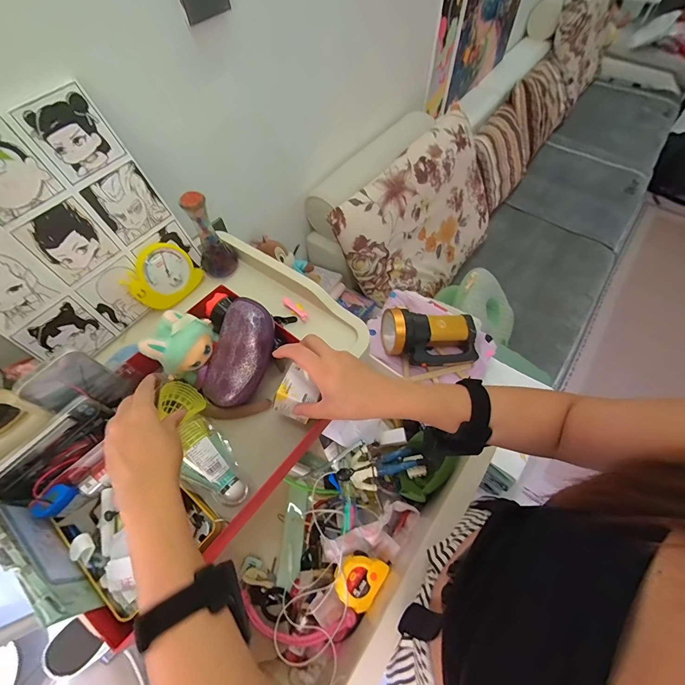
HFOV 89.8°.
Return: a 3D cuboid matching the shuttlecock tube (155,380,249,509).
[{"bbox_3d":[-0.184,0.129,0.443,0.052,0.053,0.177,-32,67,-16],"label":"shuttlecock tube"}]

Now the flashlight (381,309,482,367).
[{"bbox_3d":[0.188,-0.014,0.728,0.197,0.080,0.111,0,60,2],"label":"flashlight"}]

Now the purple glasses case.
[{"bbox_3d":[-0.134,0.017,0.473,0.070,0.060,0.146,27,106,15],"label":"purple glasses case"}]

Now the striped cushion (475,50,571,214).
[{"bbox_3d":[0.722,-0.890,1.450,0.160,0.327,0.800,18,59,46],"label":"striped cushion"}]

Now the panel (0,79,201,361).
[{"bbox_3d":[-0.387,-0.144,0.491,0.008,0.286,0.285,23,61,37],"label":"panel"}]

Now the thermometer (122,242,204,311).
[{"bbox_3d":[-0.306,-0.113,0.589,0.014,0.096,0.108,21,63,39],"label":"thermometer"}]

